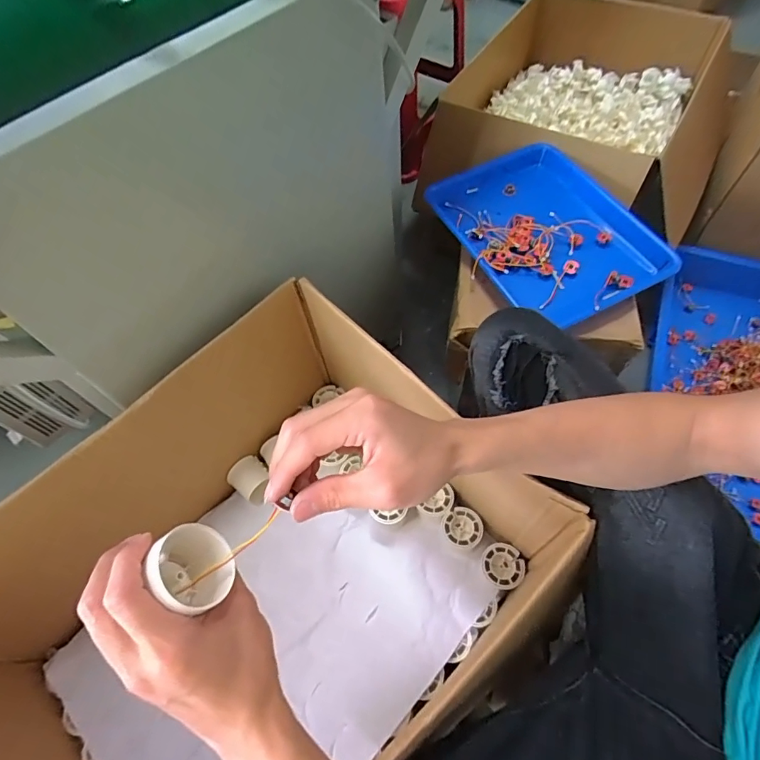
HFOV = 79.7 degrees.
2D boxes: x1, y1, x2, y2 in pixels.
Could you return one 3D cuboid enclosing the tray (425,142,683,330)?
[{"bbox_3d":[0.253,-0.236,0.712,0.253,0.031,0.336,-26,62,-11],"label":"tray"}]

